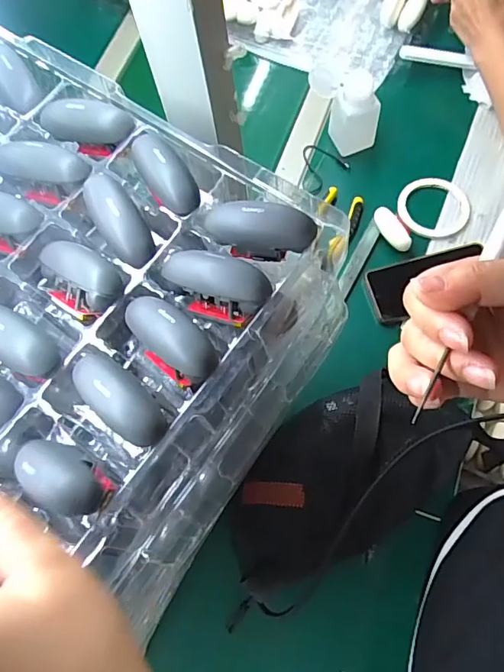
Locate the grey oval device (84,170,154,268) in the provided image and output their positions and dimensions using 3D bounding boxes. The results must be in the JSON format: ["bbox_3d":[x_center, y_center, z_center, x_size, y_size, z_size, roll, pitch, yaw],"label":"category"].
[{"bbox_3d":[-0.081,-0.072,0.287,0.025,0.015,0.069,-31,71,-8],"label":"grey oval device"}]

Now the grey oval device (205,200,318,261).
[{"bbox_3d":[0.004,-0.062,0.283,0.062,0.027,0.024,6,70,6],"label":"grey oval device"}]

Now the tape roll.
[{"bbox_3d":[0.255,-0.181,0.684,0.094,0.010,0.093,-1,70,3],"label":"tape roll"}]

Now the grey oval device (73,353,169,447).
[{"bbox_3d":[-0.069,0.030,0.250,0.062,0.020,0.025,40,77,16],"label":"grey oval device"}]

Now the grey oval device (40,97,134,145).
[{"bbox_3d":[-0.107,-0.139,0.316,0.060,0.024,0.019,9,71,7],"label":"grey oval device"}]

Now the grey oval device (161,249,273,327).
[{"bbox_3d":[-0.021,-0.029,0.278,0.061,0.026,0.030,20,72,10],"label":"grey oval device"}]

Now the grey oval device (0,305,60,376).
[{"bbox_3d":[-0.131,-0.001,0.262,0.058,0.015,0.026,34,75,14],"label":"grey oval device"}]

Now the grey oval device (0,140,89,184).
[{"bbox_3d":[-0.135,-0.108,0.305,0.065,0.015,0.022,11,71,7],"label":"grey oval device"}]

